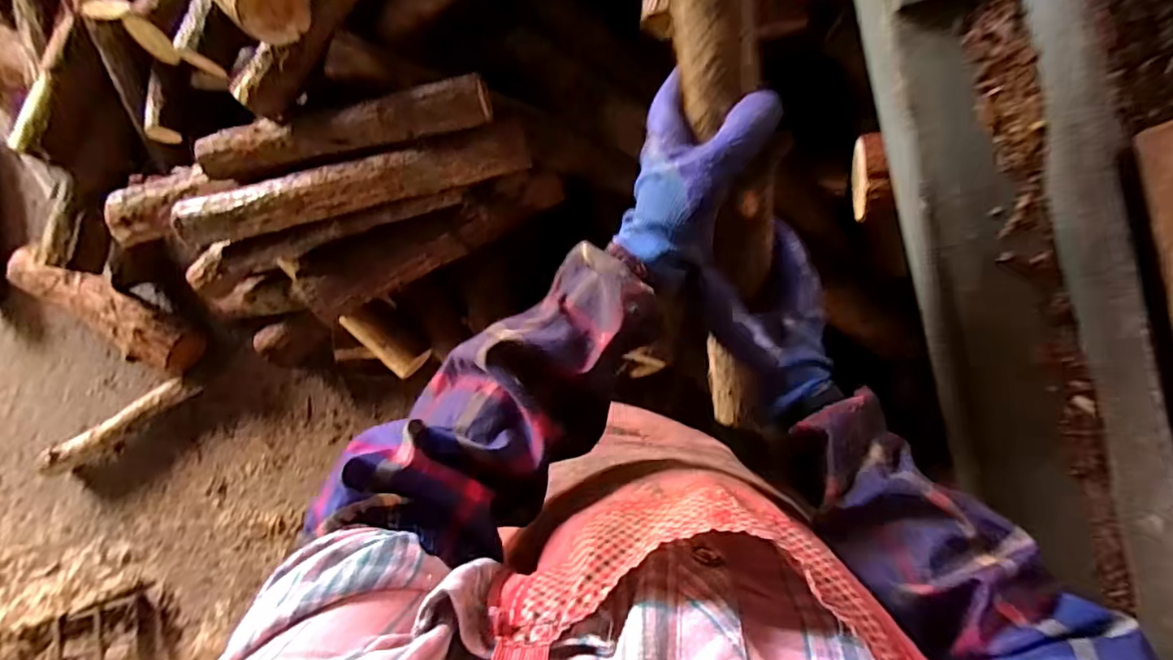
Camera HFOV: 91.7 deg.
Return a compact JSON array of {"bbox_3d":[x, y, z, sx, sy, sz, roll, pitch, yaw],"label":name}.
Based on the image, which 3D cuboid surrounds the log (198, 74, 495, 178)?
[{"bbox_3d":[-0.388,-0.311,0.894,0.489,0.059,0.075,-11,87,7],"label":"log"}]

